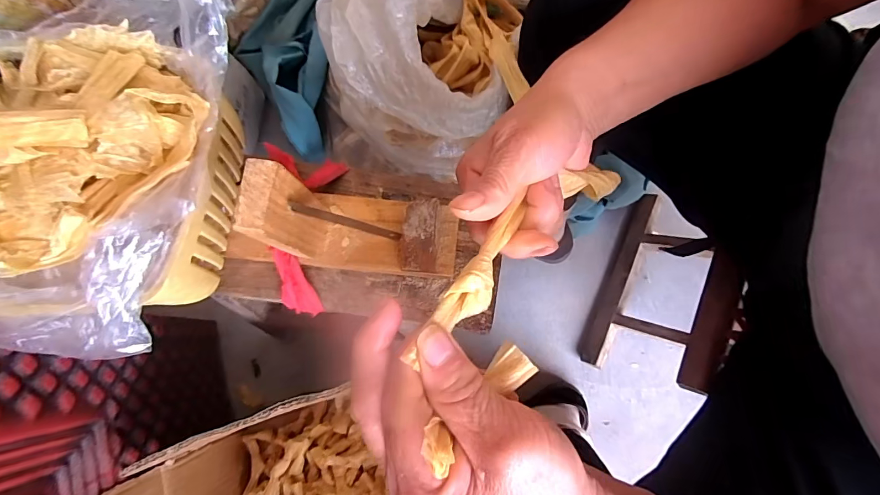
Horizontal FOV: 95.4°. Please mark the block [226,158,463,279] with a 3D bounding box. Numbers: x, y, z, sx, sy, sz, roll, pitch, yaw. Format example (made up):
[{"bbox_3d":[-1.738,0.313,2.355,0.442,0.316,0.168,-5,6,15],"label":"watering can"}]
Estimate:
[{"bbox_3d":[-0.050,-0.022,0.280,0.128,0.109,0.066,1,77,-1],"label":"block"}]

